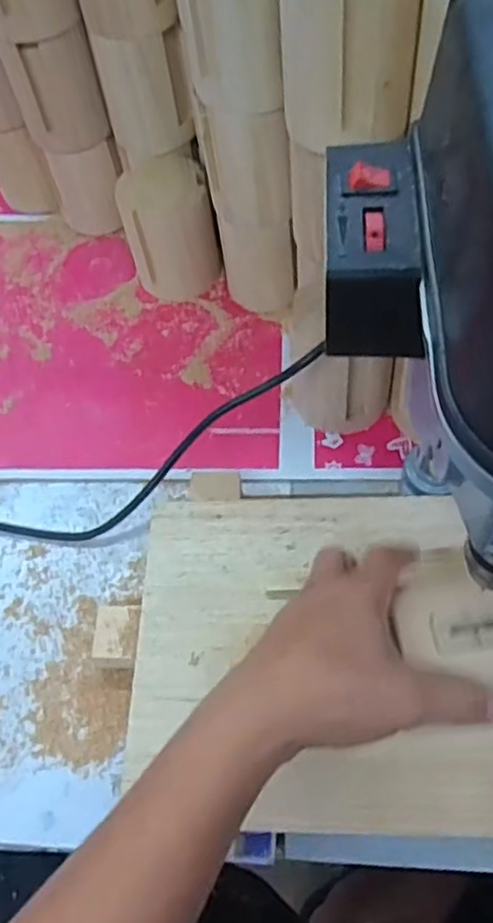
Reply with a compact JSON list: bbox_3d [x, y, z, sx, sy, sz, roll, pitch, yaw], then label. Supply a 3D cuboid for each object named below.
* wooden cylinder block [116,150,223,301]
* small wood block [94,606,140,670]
[{"bbox_3d":[-0.069,-0.208,0.622,0.075,0.106,0.077,-15,59,-4],"label":"wooden cylinder block"},{"bbox_3d":[-0.085,0.121,0.465,0.030,0.030,0.040,-1,59,4],"label":"small wood block"}]

